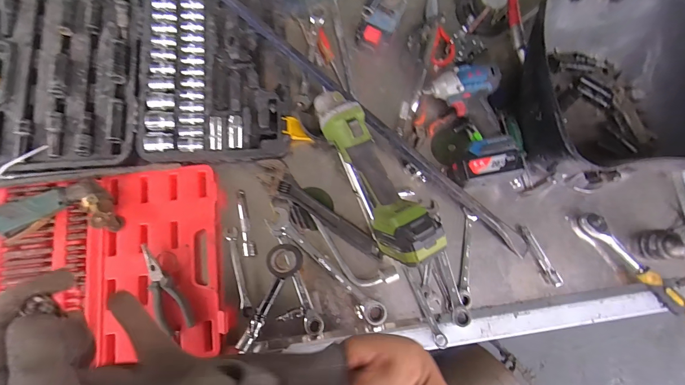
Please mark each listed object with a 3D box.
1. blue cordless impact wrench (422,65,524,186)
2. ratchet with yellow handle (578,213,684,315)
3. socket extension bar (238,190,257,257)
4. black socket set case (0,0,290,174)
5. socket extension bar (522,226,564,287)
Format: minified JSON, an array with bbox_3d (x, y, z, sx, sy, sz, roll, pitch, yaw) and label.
[{"bbox_3d":[0.244,-0.127,0.605,0.108,0.068,0.211,-14,83,-8],"label":"blue cordless impact wrench"},{"bbox_3d":[0.482,0.113,0.556,0.026,0.039,0.192,-28,62,-8],"label":"ratchet with yellow handle"},{"bbox_3d":[-0.174,0.054,0.601,0.021,0.018,0.118,-10,85,-7],"label":"socket extension bar"},{"bbox_3d":[-0.377,-0.209,0.606,0.544,0.048,0.329,-4,84,-6],"label":"black socket set case"},{"bbox_3d":[0.362,0.115,0.606,0.016,0.015,0.114,-23,74,-8],"label":"socket extension bar"}]

